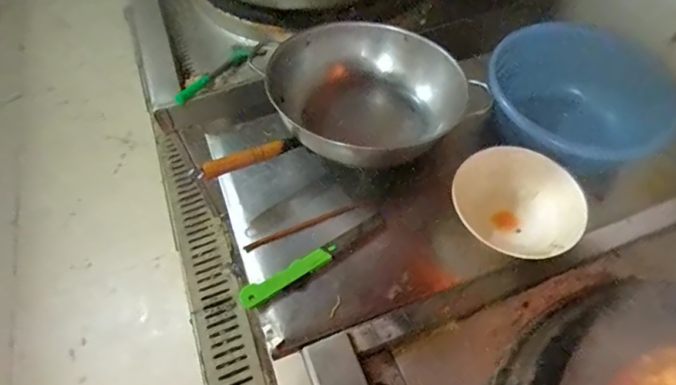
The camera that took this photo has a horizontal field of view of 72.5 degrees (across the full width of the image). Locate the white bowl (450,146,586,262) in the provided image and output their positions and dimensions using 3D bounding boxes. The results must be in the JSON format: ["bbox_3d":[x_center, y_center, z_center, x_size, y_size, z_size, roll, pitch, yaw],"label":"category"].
[{"bbox_3d":[0.307,0.029,0.806,0.212,0.118,0.171,26,60,20],"label":"white bowl"}]

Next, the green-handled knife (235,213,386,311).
[{"bbox_3d":[-0.042,0.110,0.778,0.270,0.016,0.036,-30,59,-17],"label":"green-handled knife"}]

